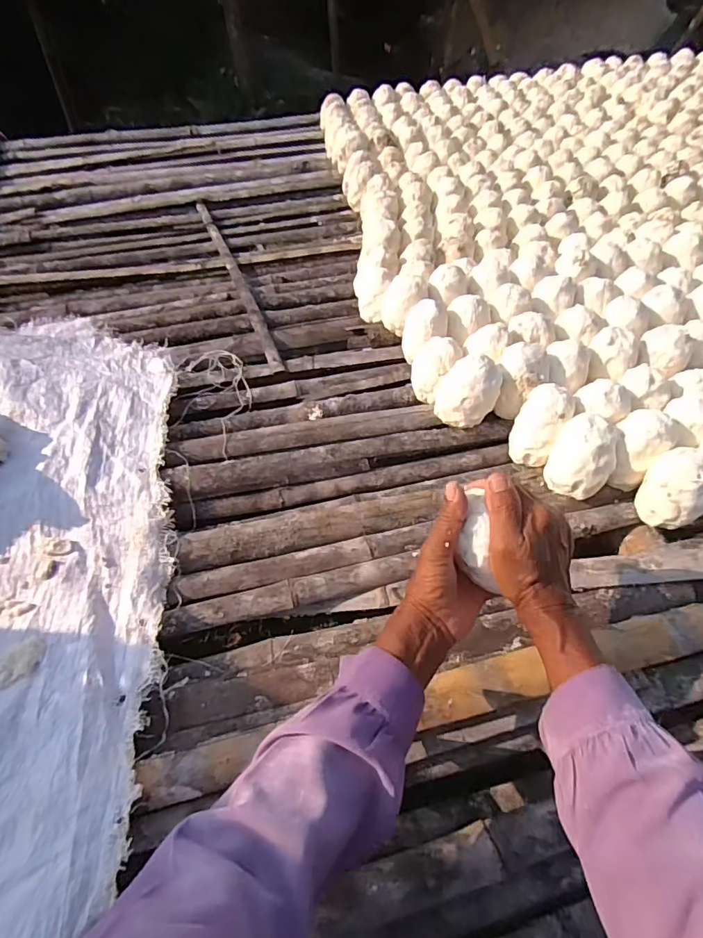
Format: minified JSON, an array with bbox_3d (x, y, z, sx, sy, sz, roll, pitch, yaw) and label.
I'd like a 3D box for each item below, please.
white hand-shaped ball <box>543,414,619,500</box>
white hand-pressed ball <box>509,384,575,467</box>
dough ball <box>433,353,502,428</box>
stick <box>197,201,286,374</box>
[{"bbox_3d":[0.322,-0.017,0.692,0.080,0.091,0.084,-1,53,2],"label":"white hand-shaped ball"},{"bbox_3d":[0.276,-0.063,0.729,0.073,0.094,0.084,21,56,18],"label":"white hand-pressed ball"},{"bbox_3d":[0.177,-0.117,0.760,0.092,0.100,0.078,12,54,12],"label":"dough ball"},{"bbox_3d":[-0.257,-0.430,1.076,0.027,0.021,0.698,-19,54,-11],"label":"stick"}]

